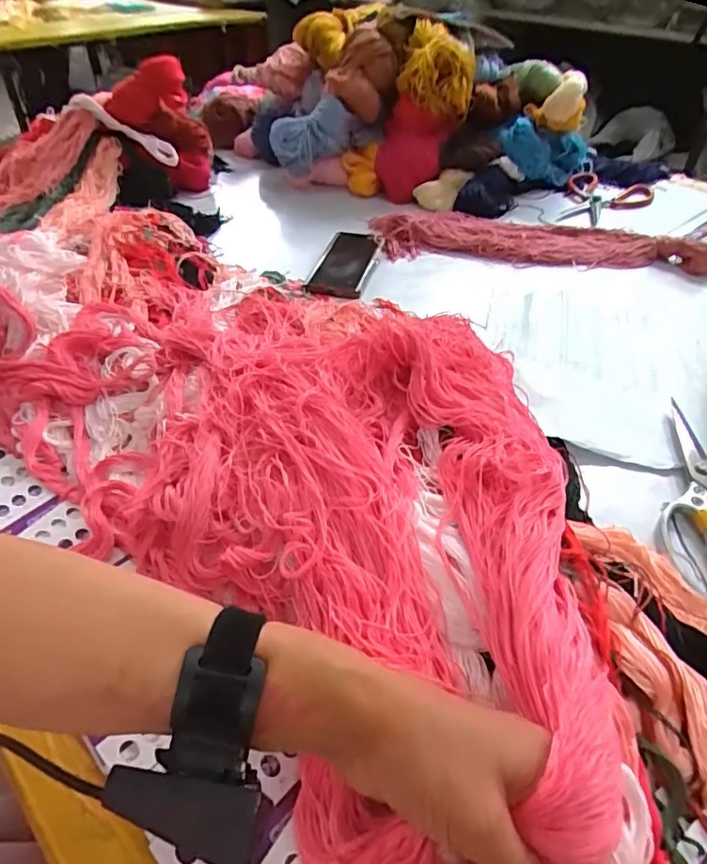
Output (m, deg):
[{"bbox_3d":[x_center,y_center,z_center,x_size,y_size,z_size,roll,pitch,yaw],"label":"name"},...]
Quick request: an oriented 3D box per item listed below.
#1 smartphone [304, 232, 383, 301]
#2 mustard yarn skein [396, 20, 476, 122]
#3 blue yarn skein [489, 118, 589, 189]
[{"bbox_3d":[-0.010,-0.228,0.736,0.077,0.013,0.183,9,44,9],"label":"smartphone"},{"bbox_3d":[0.127,-0.557,0.853,0.113,0.104,0.097,5,43,5],"label":"mustard yarn skein"},{"bbox_3d":[0.324,-0.468,0.928,0.206,0.077,0.050,1,40,-25],"label":"blue yarn skein"}]

